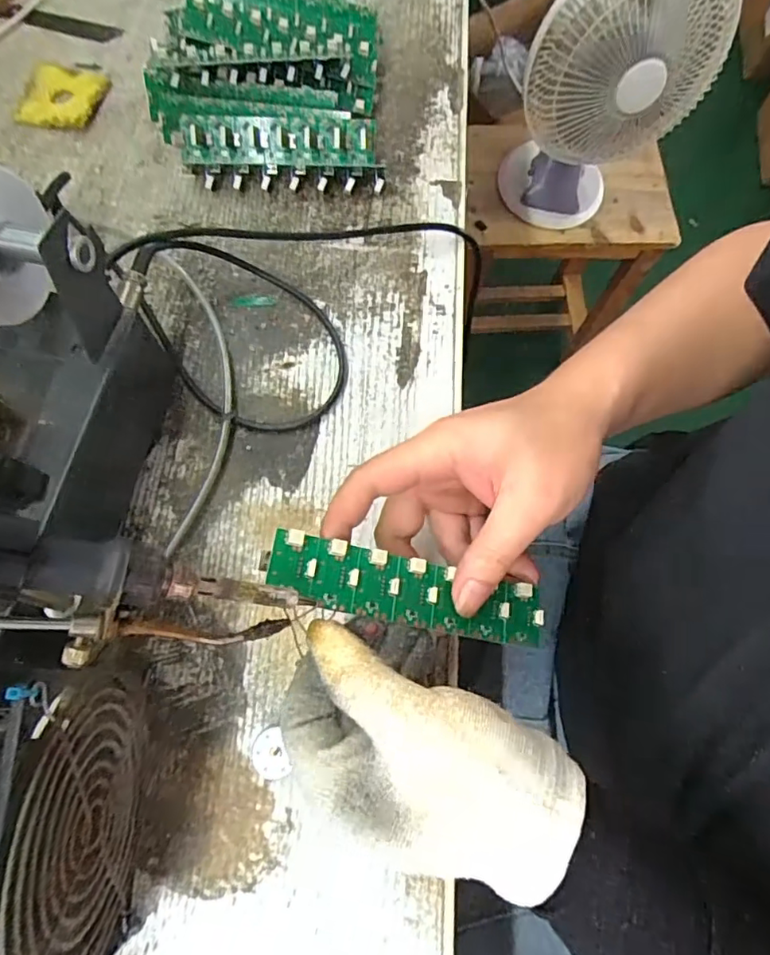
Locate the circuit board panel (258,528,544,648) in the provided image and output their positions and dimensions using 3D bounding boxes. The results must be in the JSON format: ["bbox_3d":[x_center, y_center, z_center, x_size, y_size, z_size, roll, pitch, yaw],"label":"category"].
[{"bbox_3d":[0.013,0.053,0.258,0.137,0.006,0.030,17,70,-16],"label":"circuit board panel"}]

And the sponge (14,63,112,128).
[{"bbox_3d":[-0.246,-0.290,0.422,0.057,0.009,0.059,13,71,2],"label":"sponge"}]

